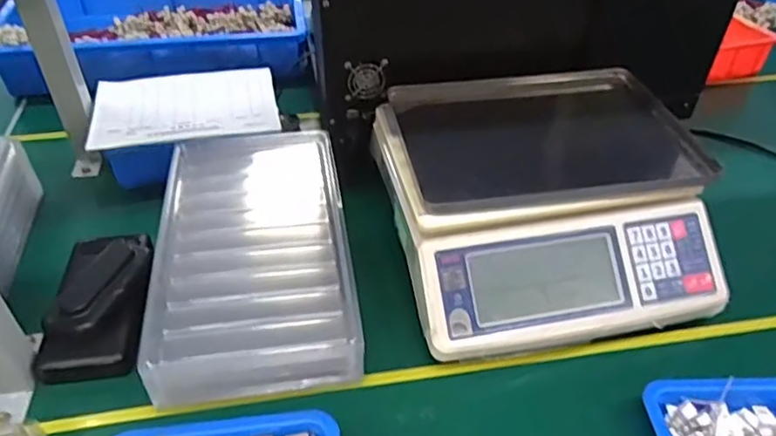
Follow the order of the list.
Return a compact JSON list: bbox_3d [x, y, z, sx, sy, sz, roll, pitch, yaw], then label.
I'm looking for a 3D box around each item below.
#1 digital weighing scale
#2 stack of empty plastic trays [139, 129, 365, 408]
[{"bbox_3d":[0.148,-0.024,0.601,0.302,0.119,0.303,-7,43,-9],"label":"digital weighing scale"},{"bbox_3d":[-0.128,0.026,0.574,0.169,0.053,0.301,-6,43,-7],"label":"stack of empty plastic trays"}]

